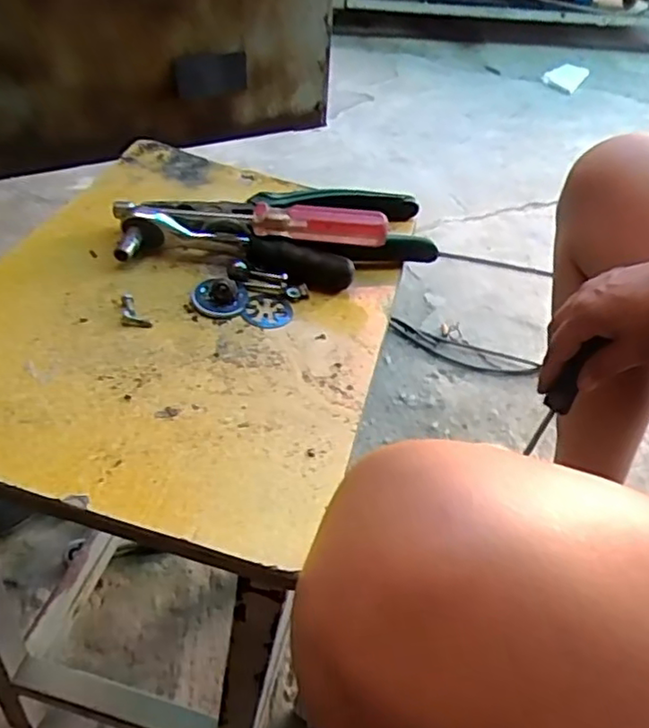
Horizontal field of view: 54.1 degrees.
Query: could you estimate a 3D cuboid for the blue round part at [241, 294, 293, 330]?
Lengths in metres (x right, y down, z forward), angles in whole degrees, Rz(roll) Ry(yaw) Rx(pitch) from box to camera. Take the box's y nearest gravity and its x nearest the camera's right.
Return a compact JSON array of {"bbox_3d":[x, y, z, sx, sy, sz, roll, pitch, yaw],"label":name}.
[{"bbox_3d":[-0.035,-0.032,0.392,0.028,0.004,0.032,12,45,7],"label":"blue round part"}]

